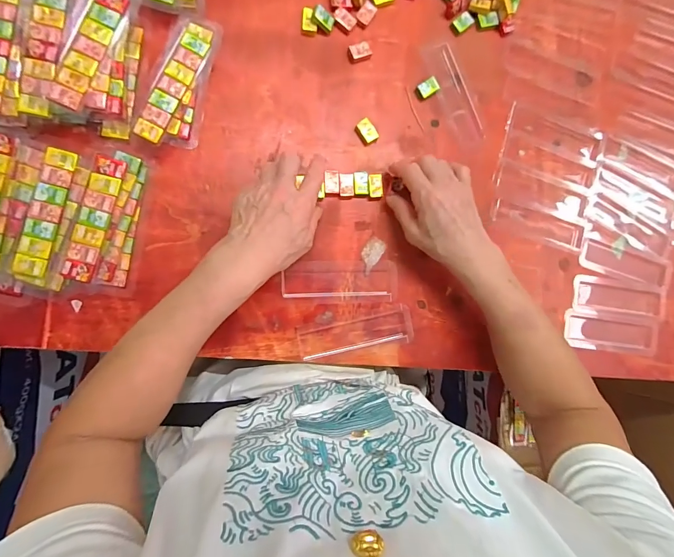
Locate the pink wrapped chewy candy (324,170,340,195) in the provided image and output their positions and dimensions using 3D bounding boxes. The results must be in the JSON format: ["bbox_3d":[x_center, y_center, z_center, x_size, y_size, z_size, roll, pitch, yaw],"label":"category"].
[{"bbox_3d":[-0.006,-0.109,0.409,0.018,0.012,0.028,-2,90,-9],"label":"pink wrapped chewy candy"}]

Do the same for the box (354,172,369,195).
[{"bbox_3d":[0.028,-0.109,0.416,0.017,0.008,0.026,-5,90,-9],"label":"box"}]

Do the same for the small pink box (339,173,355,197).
[{"bbox_3d":[0.011,-0.107,0.414,0.017,0.008,0.024,-3,90,-9],"label":"small pink box"}]

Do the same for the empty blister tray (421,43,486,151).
[{"bbox_3d":[0.144,-0.221,0.437,0.038,0.006,0.127,-26,93,-9],"label":"empty blister tray"}]

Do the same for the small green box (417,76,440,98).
[{"bbox_3d":[0.109,-0.228,0.431,0.025,0.005,0.017,-32,94,-8],"label":"small green box"}]

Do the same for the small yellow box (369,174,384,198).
[{"bbox_3d":[0.045,-0.108,0.419,0.018,0.007,0.026,-6,90,-9],"label":"small yellow box"}]

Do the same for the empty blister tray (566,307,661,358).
[{"bbox_3d":[0.355,0.071,0.466,0.137,0.008,0.047,8,88,-9],"label":"empty blister tray"}]

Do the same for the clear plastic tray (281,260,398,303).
[{"bbox_3d":[0.004,0.004,0.409,0.128,0.010,0.047,-1,89,-9],"label":"clear plastic tray"}]

